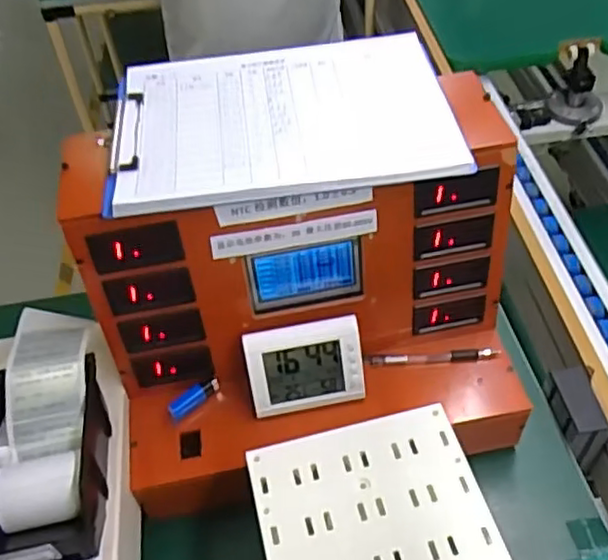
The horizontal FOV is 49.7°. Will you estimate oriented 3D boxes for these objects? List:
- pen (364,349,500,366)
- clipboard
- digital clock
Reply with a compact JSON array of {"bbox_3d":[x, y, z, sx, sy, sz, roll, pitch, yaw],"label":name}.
[{"bbox_3d":[0.133,0.082,0.691,0.137,0.009,0.011,-4,48,1],"label":"pen"},{"bbox_3d":[-0.023,-0.154,0.613,0.306,0.017,0.214,-7,48,-2],"label":"clipboard"},{"bbox_3d":[0.001,0.086,0.646,0.112,0.079,0.050,-10,48,-4],"label":"digital clock"}]

